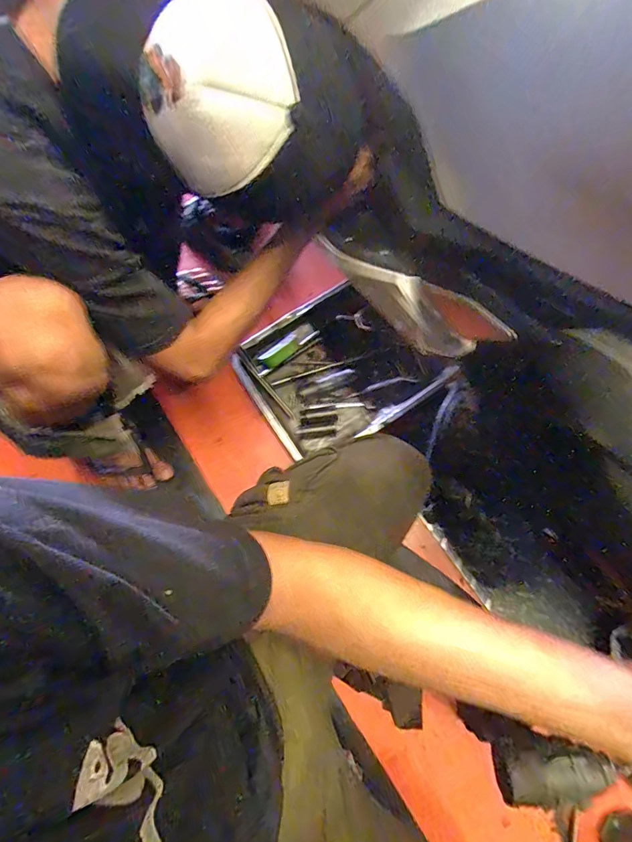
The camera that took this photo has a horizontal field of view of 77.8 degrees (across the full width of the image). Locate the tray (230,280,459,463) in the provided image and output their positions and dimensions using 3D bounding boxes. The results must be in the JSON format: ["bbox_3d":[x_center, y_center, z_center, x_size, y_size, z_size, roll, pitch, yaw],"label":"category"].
[{"bbox_3d":[0.049,-0.112,0.798,0.366,0.059,0.299,-33,78,-7],"label":"tray"}]

